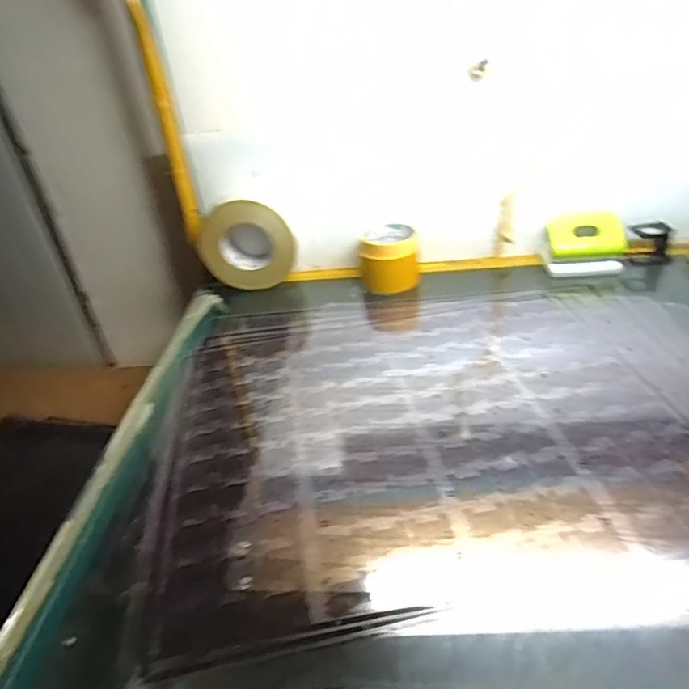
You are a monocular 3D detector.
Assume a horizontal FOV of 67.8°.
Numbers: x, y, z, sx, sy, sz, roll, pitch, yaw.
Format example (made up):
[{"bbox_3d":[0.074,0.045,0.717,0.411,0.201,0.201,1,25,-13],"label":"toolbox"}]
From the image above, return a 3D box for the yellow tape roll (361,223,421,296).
[{"bbox_3d":[0.070,-0.134,0.777,0.086,0.070,0.085,-2,33,6],"label":"yellow tape roll"}]

